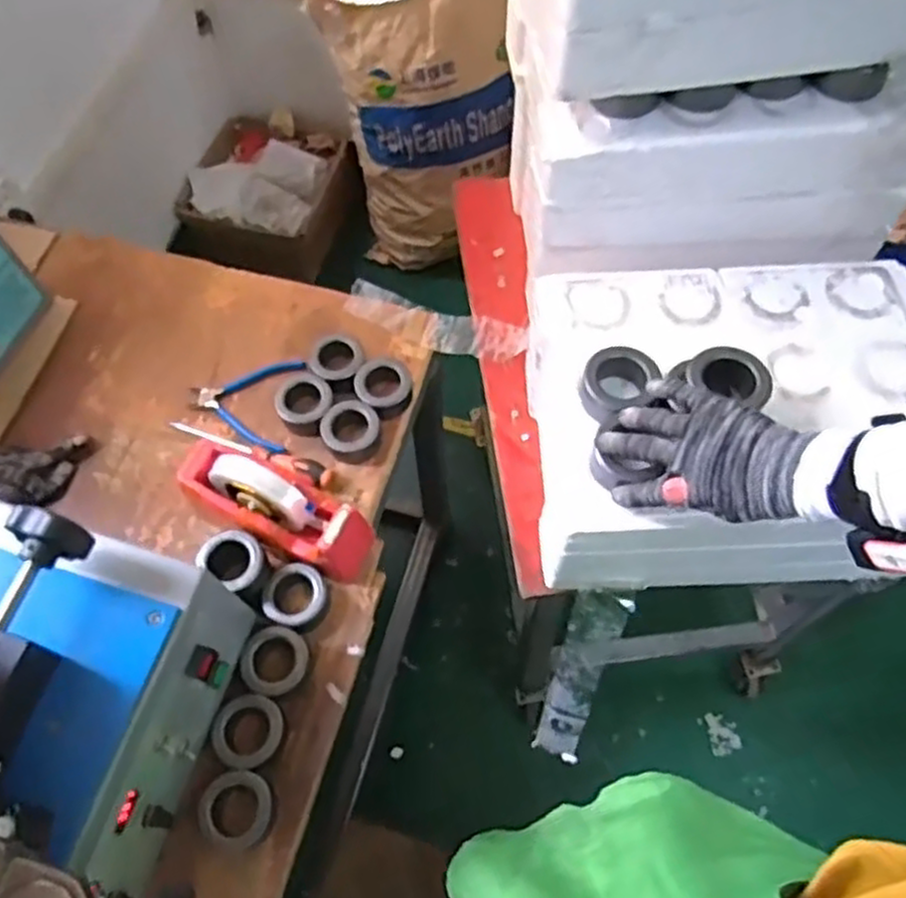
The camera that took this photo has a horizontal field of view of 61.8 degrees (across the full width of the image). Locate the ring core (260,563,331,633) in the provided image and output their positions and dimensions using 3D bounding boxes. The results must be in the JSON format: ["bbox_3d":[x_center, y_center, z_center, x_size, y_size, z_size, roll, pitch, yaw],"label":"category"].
[{"bbox_3d":[-0.169,0.161,0.818,0.067,0.033,0.069,0,63,0],"label":"ring core"}]

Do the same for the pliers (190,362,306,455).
[{"bbox_3d":[-0.265,-0.056,0.956,0.135,0.022,0.136,5,64,3],"label":"pliers"}]

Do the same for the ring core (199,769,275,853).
[{"bbox_3d":[-0.207,0.346,0.725,0.067,0.035,0.068,0,63,0],"label":"ring core"}]

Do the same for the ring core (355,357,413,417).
[{"bbox_3d":[-0.085,-0.075,0.937,0.070,0.043,0.068,0,63,0],"label":"ring core"}]

